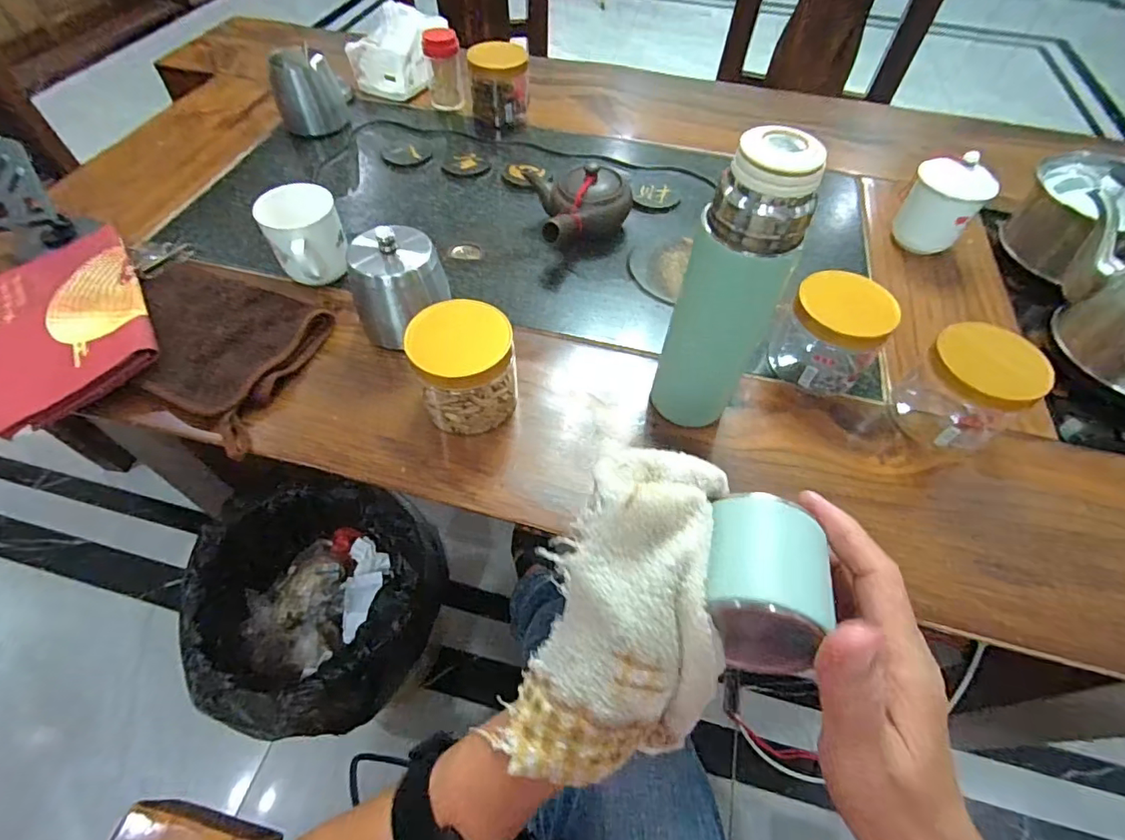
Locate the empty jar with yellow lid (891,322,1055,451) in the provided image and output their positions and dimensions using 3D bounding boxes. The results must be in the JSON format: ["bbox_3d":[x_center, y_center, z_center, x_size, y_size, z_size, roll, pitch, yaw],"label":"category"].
[{"bbox_3d":[0.337,-0.027,0.431,0.074,0.091,0.076,1,56,-2],"label":"empty jar with yellow lid"}]

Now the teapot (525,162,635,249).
[{"bbox_3d":[0.025,-0.241,0.601,0.116,0.063,0.121,-9,57,-9],"label":"teapot"}]

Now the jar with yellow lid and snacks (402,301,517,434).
[{"bbox_3d":[-0.078,-0.038,0.428,0.079,0.100,0.065,-10,57,-9],"label":"jar with yellow lid and snacks"}]

